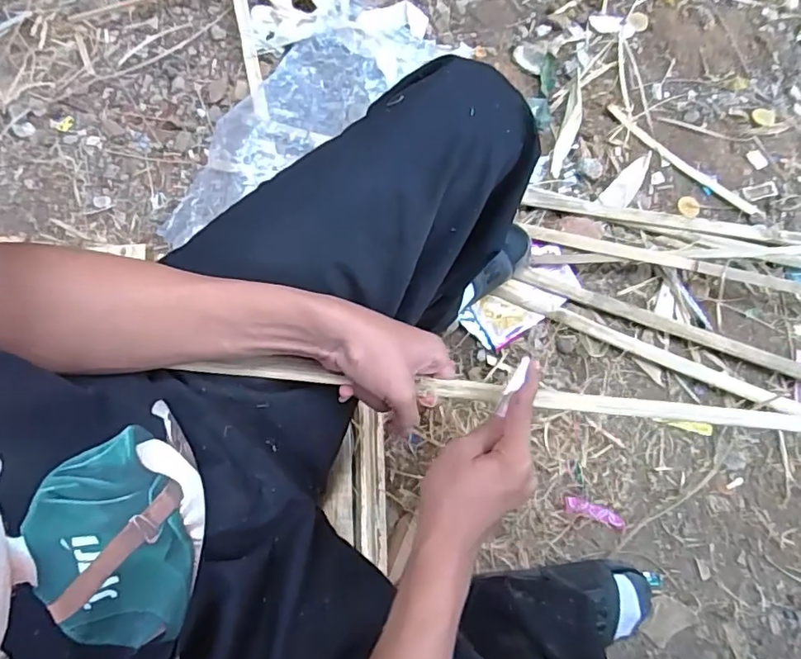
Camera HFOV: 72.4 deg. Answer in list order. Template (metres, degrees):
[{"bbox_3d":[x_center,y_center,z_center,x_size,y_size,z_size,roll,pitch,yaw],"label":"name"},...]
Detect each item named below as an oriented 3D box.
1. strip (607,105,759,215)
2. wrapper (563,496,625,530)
[{"bbox_3d":[0.481,-0.293,0.948,0.301,0.006,0.025,41,82,10],"label":"strip"},{"bbox_3d":[0.284,0.268,0.803,0.092,0.007,0.025,18,79,5],"label":"wrapper"}]

